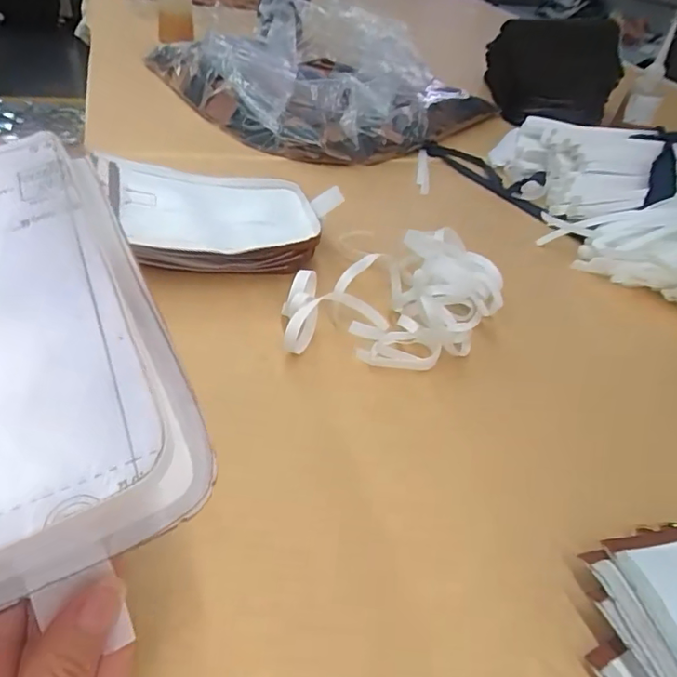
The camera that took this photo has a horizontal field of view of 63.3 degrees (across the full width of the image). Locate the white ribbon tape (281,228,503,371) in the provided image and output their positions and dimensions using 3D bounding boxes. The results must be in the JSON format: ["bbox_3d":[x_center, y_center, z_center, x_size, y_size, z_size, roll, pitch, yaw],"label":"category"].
[{"bbox_3d":[0.050,-0.034,0.454,0.134,0.055,0.193,34,46,27],"label":"white ribbon tape"}]

